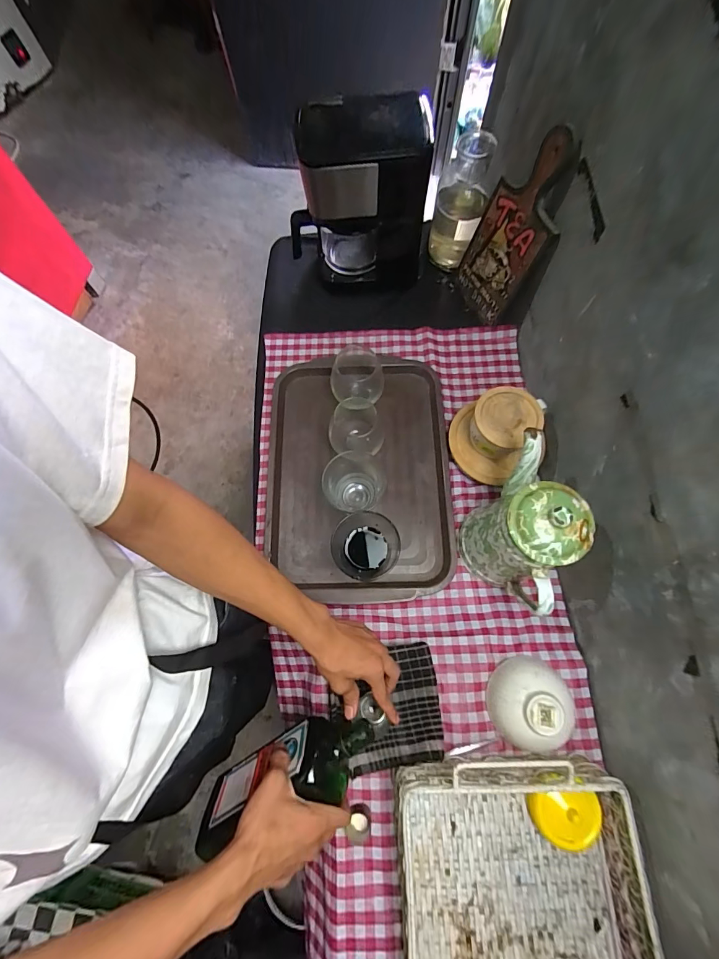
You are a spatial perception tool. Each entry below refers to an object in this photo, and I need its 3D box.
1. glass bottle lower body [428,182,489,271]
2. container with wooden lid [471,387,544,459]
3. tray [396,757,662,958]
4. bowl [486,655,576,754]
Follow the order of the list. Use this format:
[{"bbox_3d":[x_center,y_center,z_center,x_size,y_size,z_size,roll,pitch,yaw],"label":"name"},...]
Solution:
[{"bbox_3d":[0.183,-0.486,0.731,0.090,0.141,0.083,14,74,6],"label":"glass bottle lower body"},{"bbox_3d":[0.221,-0.087,0.594,0.091,0.075,0.100,0,73,1],"label":"container with wooden lid"},{"bbox_3d":[0.176,0.538,0.391,0.250,0.089,0.401,-2,73,1],"label":"tray"},{"bbox_3d":[0.224,0.292,0.490,0.096,0.062,0.109,28,76,9],"label":"bowl"}]

